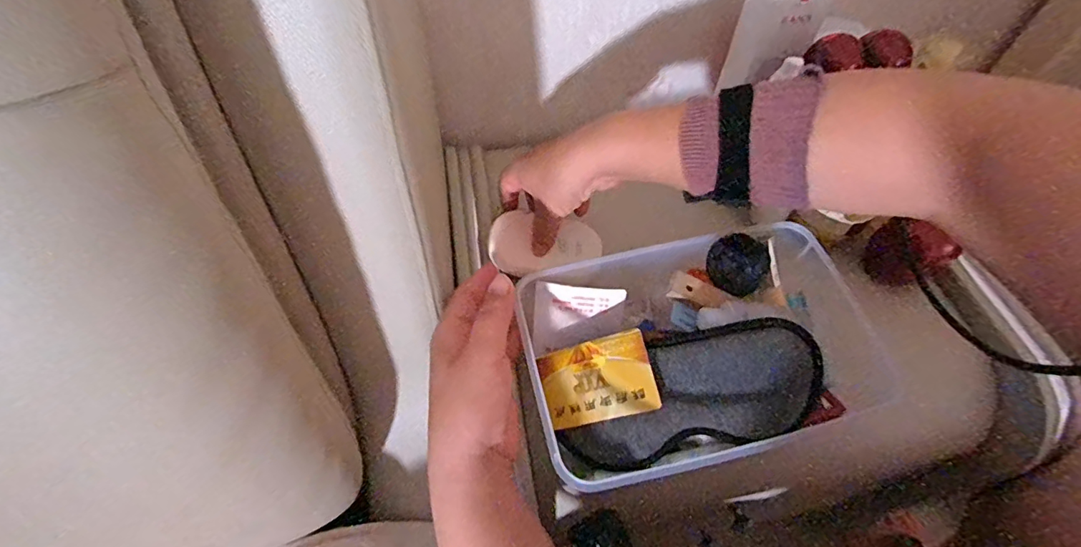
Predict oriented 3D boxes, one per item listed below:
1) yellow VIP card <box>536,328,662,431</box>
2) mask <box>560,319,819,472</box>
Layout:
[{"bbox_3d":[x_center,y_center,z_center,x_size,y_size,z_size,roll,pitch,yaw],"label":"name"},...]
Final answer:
[{"bbox_3d":[0.039,0.075,0.345,0.081,0.004,0.054,-20,76,25],"label":"yellow VIP card"},{"bbox_3d":[0.103,0.082,0.341,0.178,0.023,0.075,-17,87,3],"label":"mask"}]

